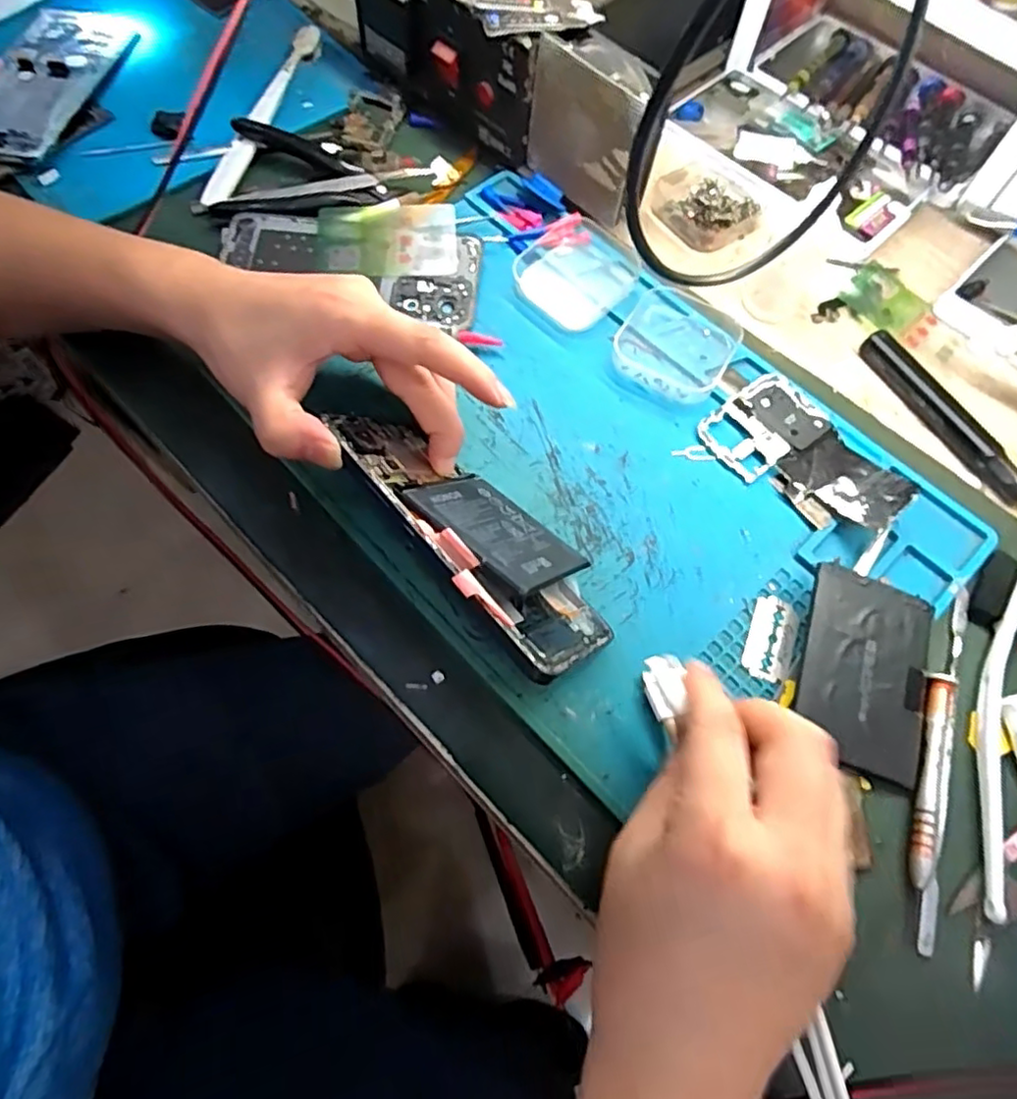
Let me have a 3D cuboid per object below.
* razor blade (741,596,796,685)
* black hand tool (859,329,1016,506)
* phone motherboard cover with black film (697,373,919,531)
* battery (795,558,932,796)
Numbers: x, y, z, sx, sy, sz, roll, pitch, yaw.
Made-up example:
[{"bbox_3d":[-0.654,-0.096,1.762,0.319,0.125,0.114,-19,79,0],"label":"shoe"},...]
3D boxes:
[{"bbox_3d":[0.130,0.043,0.317,0.023,0.004,0.043,20,68,7],"label":"razor blade"},{"bbox_3d":[0.250,-0.077,0.374,0.015,0.014,0.122,-27,70,-12],"label":"black hand tool"},{"bbox_3d":[0.162,-0.050,0.353,0.063,0.015,0.103,-36,72,-15],"label":"phone motherboard cover with black film"},{"bbox_3d":[0.166,0.057,0.302,0.059,0.004,0.089,21,71,-5],"label":"battery"}]

